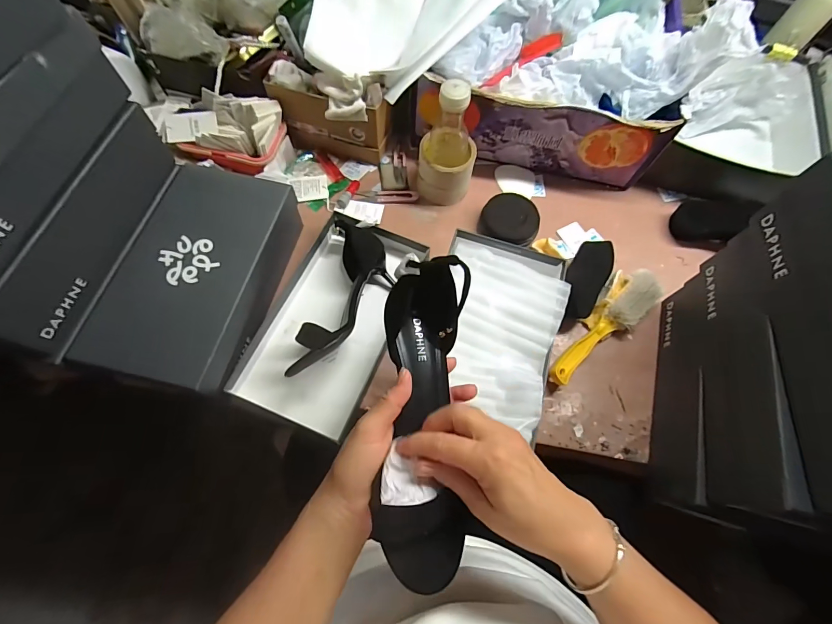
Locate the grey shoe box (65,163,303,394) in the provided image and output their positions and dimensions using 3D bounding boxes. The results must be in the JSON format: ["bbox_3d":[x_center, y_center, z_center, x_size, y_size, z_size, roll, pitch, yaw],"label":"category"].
[{"bbox_3d":[-0.285,-0.050,0.521,0.166,0.089,0.295,14,68,3],"label":"grey shoe box"}]

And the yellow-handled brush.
[{"bbox_3d":[0.267,0.019,0.557,0.221,0.038,0.063,-39,75,-16],"label":"yellow-handled brush"}]

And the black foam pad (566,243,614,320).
[{"bbox_3d":[0.254,-0.048,0.574,0.060,0.020,0.120,19,88,5],"label":"black foam pad"}]

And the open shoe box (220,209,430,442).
[{"bbox_3d":[-0.111,0.001,0.546,0.170,0.081,0.320,21,69,5],"label":"open shoe box"}]

